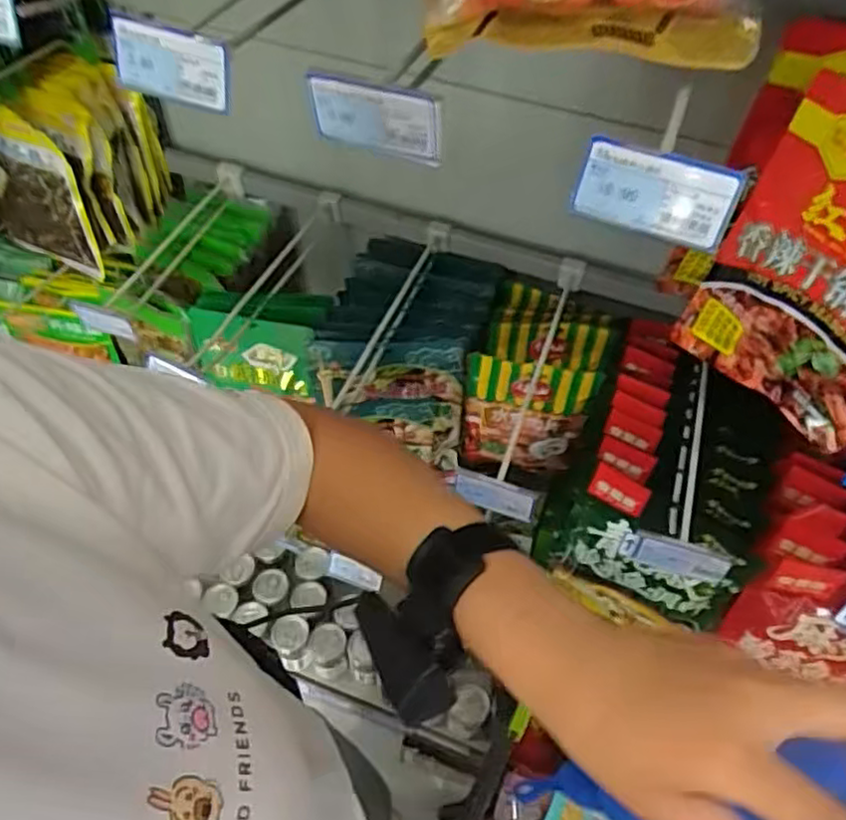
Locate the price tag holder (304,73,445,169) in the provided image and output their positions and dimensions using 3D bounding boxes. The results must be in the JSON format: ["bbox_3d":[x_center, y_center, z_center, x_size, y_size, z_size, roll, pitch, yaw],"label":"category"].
[{"bbox_3d":[-0.028,-0.171,0.398,0.083,0.046,0.010,21,56,14],"label":"price tag holder"}]

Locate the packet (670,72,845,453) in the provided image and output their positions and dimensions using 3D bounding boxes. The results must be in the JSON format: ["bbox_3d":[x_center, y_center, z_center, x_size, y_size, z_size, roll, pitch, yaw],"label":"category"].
[{"bbox_3d":[0.321,-0.101,0.533,0.051,0.251,0.182,-24,57,-18],"label":"packet"}]

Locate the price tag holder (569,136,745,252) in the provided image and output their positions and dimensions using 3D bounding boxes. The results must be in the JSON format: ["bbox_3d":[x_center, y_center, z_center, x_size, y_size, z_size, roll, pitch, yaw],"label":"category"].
[{"bbox_3d":[0.123,-0.115,0.358,0.081,0.042,0.008,19,33,11],"label":"price tag holder"}]

